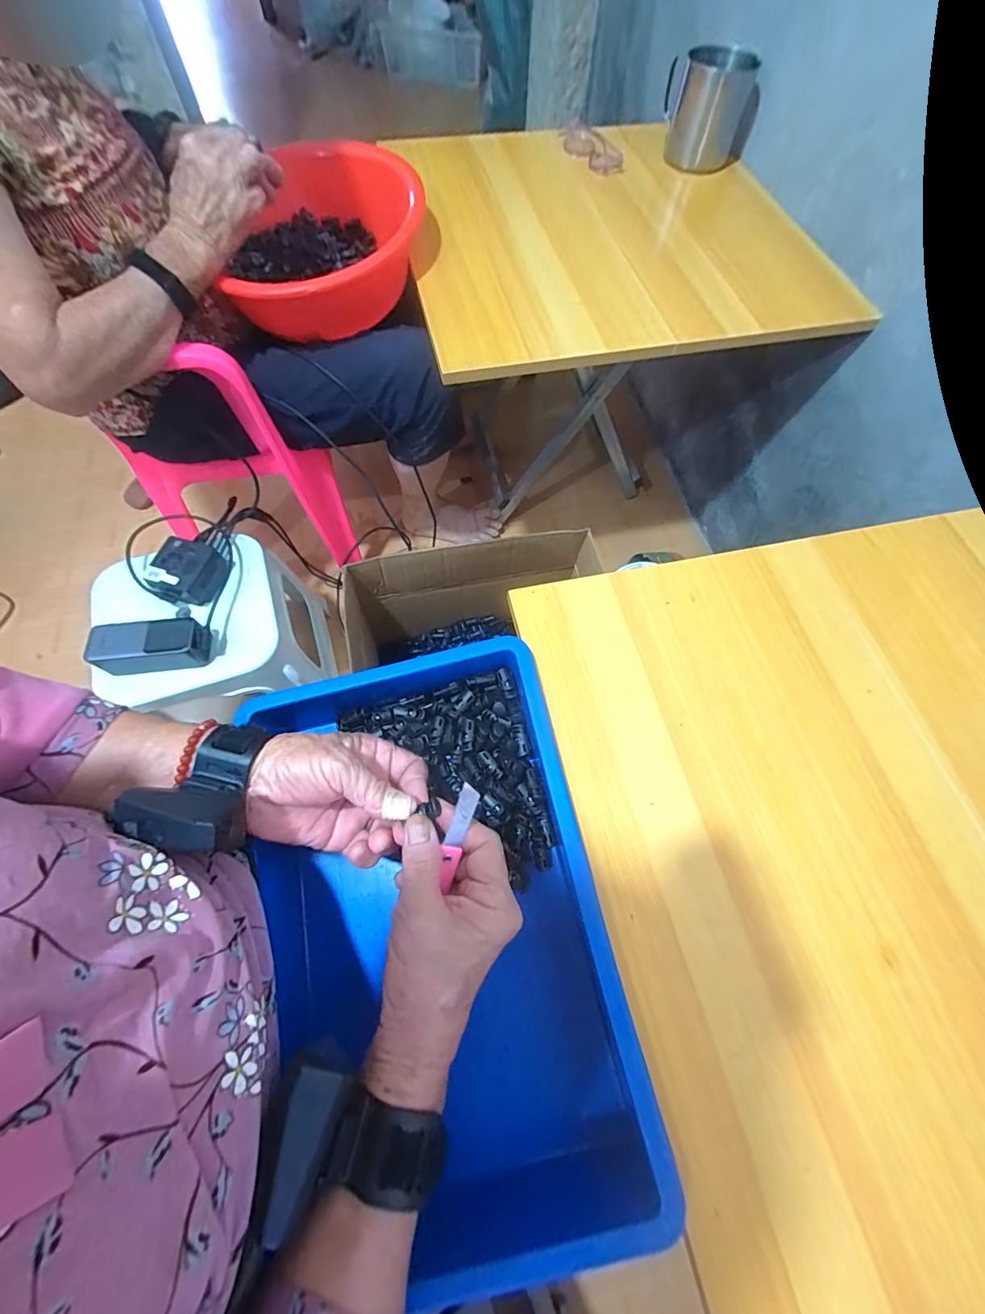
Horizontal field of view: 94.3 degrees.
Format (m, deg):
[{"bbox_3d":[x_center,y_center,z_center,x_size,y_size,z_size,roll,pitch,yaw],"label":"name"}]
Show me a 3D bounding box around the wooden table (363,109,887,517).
[{"bbox_3d":[0.160,-0.559,0.917,0.591,0.529,0.613,-10,68,-5],"label":"wooden table"}]

